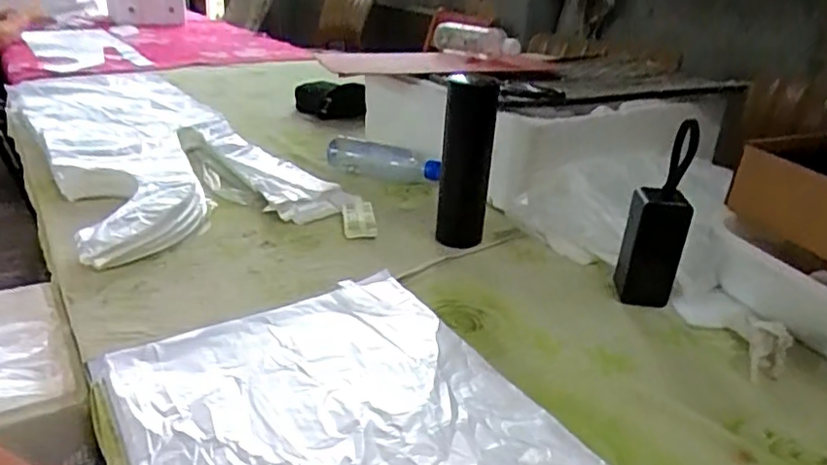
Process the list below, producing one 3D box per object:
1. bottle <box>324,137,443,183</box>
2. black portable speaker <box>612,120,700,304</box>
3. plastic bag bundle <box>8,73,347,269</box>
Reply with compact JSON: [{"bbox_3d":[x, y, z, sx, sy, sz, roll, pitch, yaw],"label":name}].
[{"bbox_3d":[-0.059,-0.131,1.048,0.230,0.054,0.065,11,26,15],"label":"bottle"},{"bbox_3d":[0.269,-0.013,0.673,0.062,0.210,0.037,13,27,20],"label":"black portable speaker"},{"bbox_3d":[-0.486,-0.175,1.106,0.372,0.074,0.850,-15,30,-34],"label":"plastic bag bundle"}]

